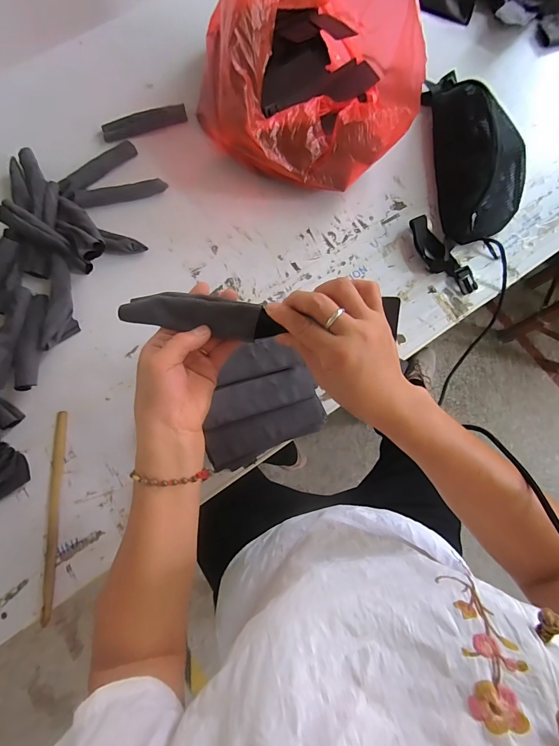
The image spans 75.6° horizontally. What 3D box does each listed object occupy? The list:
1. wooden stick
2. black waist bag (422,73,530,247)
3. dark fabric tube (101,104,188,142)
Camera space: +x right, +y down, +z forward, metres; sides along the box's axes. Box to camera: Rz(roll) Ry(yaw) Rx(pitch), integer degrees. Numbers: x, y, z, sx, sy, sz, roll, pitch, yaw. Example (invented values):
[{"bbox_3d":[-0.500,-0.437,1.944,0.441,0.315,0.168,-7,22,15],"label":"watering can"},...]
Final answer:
[{"bbox_3d":[-0.307,0.187,0.487,0.016,0.012,0.266,-3,78,-2],"label":"wooden stick"},{"bbox_3d":[0.327,-0.372,0.581,0.143,0.087,0.316,-4,78,-2],"label":"black waist bag"},{"bbox_3d":[-0.234,-0.437,0.626,0.145,0.024,0.023,-19,79,-5],"label":"dark fabric tube"}]

